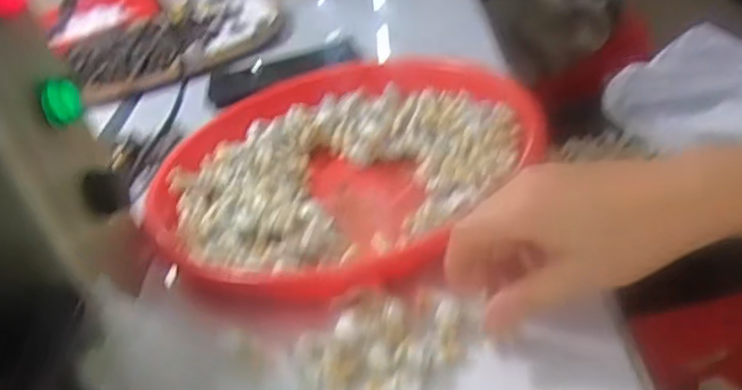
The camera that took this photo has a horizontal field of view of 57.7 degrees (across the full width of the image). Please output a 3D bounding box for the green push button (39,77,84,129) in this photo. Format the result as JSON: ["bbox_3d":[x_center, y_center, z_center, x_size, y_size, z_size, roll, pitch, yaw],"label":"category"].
[{"bbox_3d":[-0.178,-0.054,0.388,0.006,0.029,0.025,13,41,35],"label":"green push button"}]

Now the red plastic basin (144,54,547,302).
[{"bbox_3d":[-0.022,-0.033,0.518,0.293,0.042,0.304,-10,33,6],"label":"red plastic basin"}]

